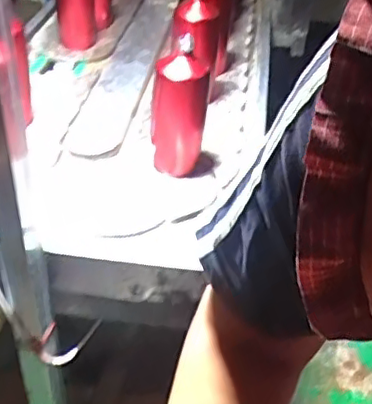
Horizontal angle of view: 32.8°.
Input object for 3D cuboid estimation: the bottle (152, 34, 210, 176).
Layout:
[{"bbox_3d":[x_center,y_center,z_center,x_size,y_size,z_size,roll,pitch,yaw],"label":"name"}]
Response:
[{"bbox_3d":[-0.011,-0.139,0.957,0.076,0.209,0.072,0,47,-1],"label":"bottle"}]

